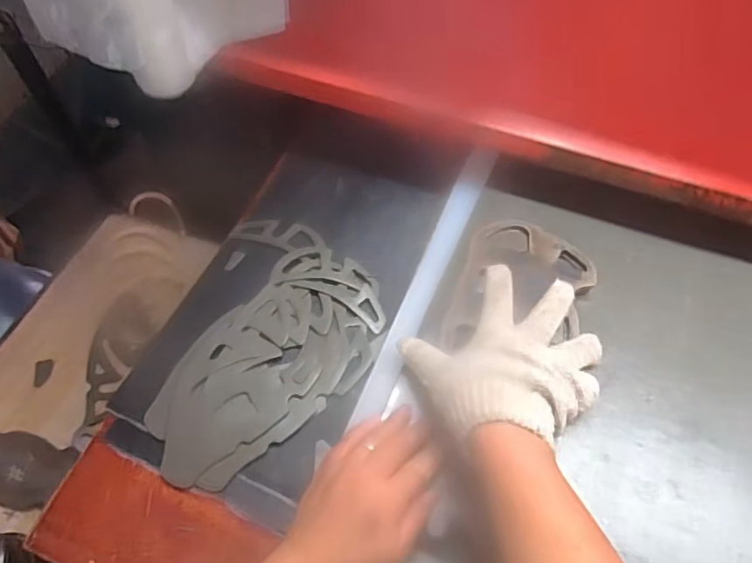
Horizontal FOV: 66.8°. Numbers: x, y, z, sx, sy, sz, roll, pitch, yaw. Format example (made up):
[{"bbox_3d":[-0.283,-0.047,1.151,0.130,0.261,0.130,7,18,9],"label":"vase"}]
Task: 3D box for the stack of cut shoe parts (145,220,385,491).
[{"bbox_3d":[-0.093,0.064,0.537,0.171,0.019,0.262,16,60,8],"label":"stack of cut shoe parts"}]

